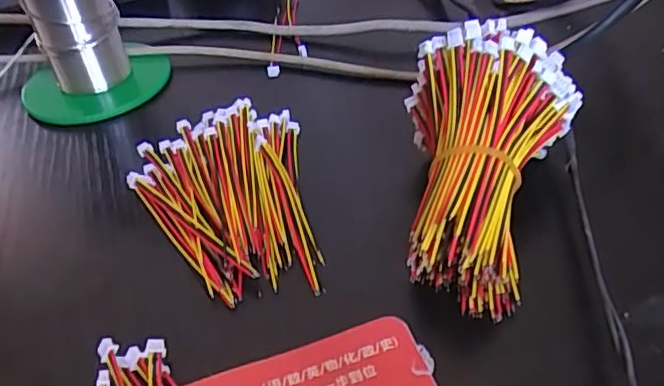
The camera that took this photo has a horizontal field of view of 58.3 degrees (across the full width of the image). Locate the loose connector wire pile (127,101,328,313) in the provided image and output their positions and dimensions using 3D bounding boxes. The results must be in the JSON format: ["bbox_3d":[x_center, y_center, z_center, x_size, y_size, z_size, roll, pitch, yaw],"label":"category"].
[{"bbox_3d":[-0.040,-0.001,0.210,0.061,0.007,0.089,-11,41,-2],"label":"loose connector wire pile"}]

